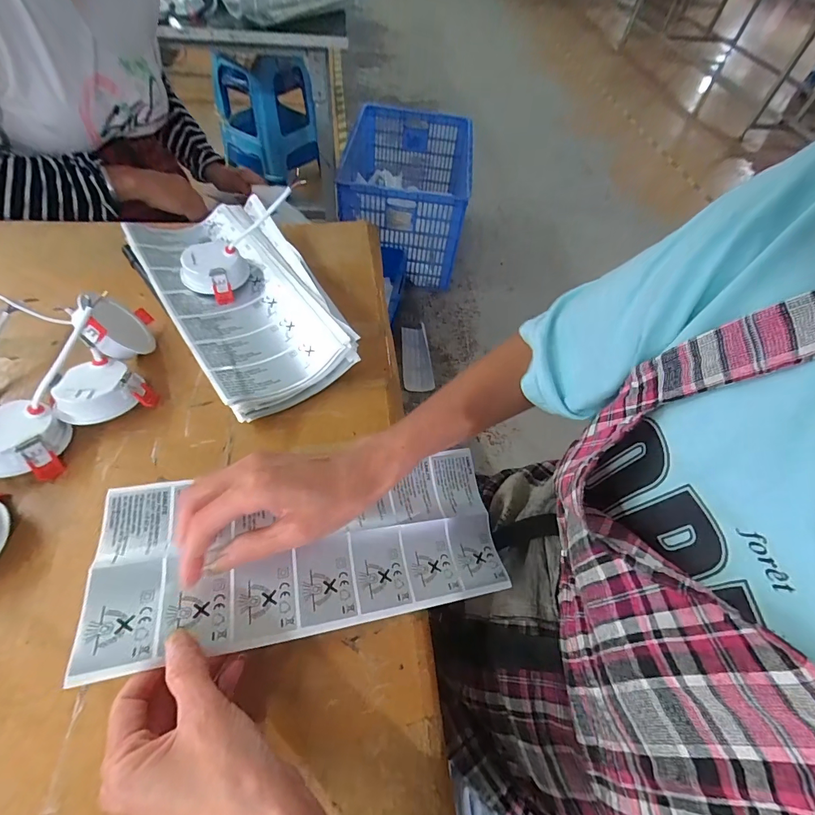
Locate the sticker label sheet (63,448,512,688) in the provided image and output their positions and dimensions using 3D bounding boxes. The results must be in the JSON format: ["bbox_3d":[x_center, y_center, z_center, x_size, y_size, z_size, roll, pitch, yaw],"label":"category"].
[{"bbox_3d":[-0.066,0.103,0.310,0.293,0.014,0.121,-3,56,-21],"label":"sticker label sheet"}]

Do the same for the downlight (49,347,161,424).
[{"bbox_3d":[-0.281,-0.013,0.367,0.062,0.035,0.066,34,60,17],"label":"downlight"}]

